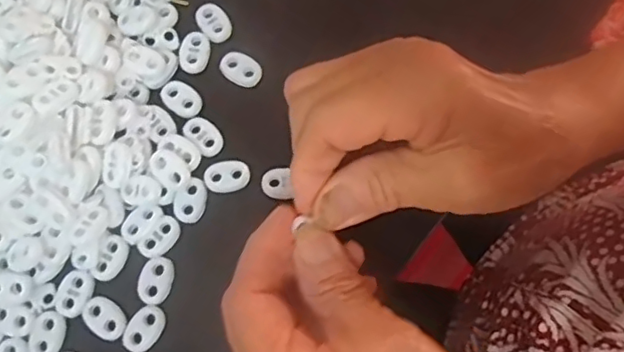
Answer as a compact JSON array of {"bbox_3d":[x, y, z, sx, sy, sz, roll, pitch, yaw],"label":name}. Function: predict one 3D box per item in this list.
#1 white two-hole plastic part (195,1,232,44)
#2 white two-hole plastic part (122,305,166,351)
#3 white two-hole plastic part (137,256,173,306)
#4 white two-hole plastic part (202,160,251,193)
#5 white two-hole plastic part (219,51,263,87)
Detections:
[{"bbox_3d":[-0.053,-0.083,0.313,0.015,0.004,0.023,-38,80,-8],"label":"white two-hole plastic part"},{"bbox_3d":[-0.079,0.072,0.277,0.015,0.004,0.022,31,79,7],"label":"white two-hole plastic part"},{"bbox_3d":[-0.076,0.050,0.282,0.015,0.004,0.023,13,77,3],"label":"white two-hole plastic part"},{"bbox_3d":[-0.042,0.000,0.293,0.023,0.004,0.016,-13,77,-3],"label":"white two-hole plastic part"},{"bbox_3d":[-0.037,-0.057,0.308,0.022,0.004,0.016,32,79,7],"label":"white two-hole plastic part"}]

